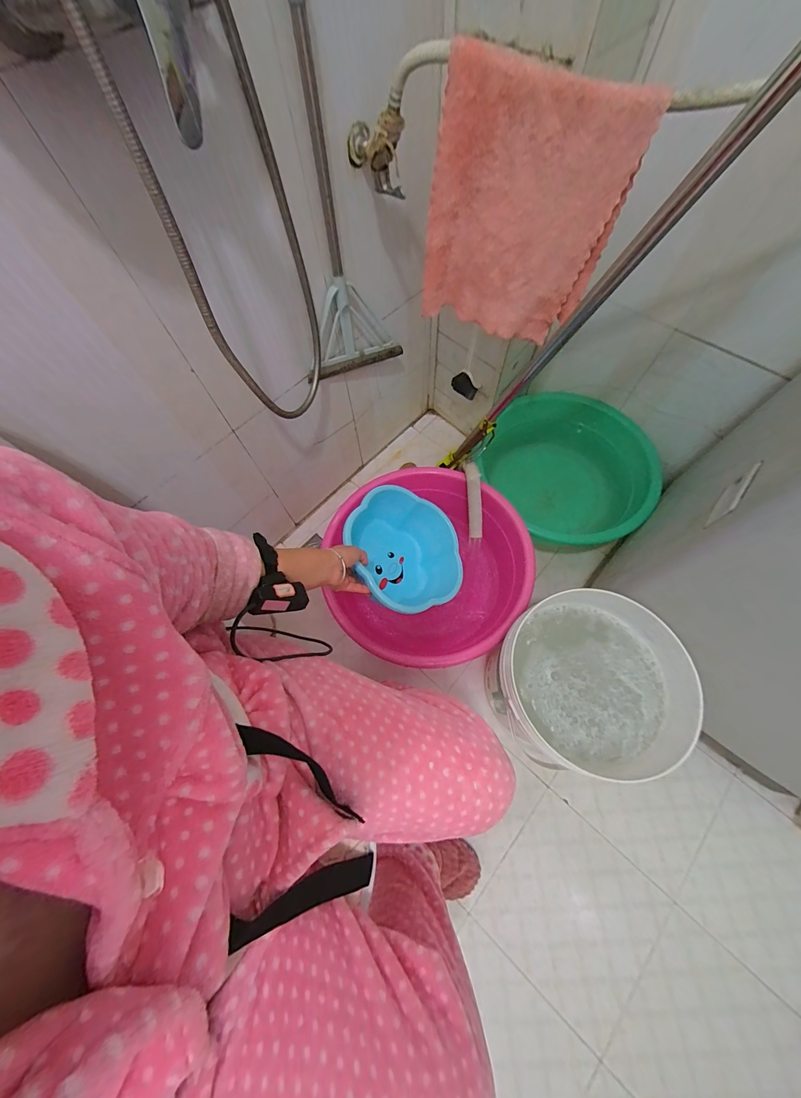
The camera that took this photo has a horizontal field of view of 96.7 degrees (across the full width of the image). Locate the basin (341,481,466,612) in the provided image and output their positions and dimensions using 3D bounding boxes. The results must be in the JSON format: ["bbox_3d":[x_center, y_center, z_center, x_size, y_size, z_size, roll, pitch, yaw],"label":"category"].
[{"bbox_3d":[-0.003,0.008,0.757,0.255,0.109,0.264,-7,72,-34],"label":"basin"}]

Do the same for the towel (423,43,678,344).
[{"bbox_3d":[0.176,-0.496,0.549,0.278,0.309,0.041,16,68,8],"label":"towel"}]

